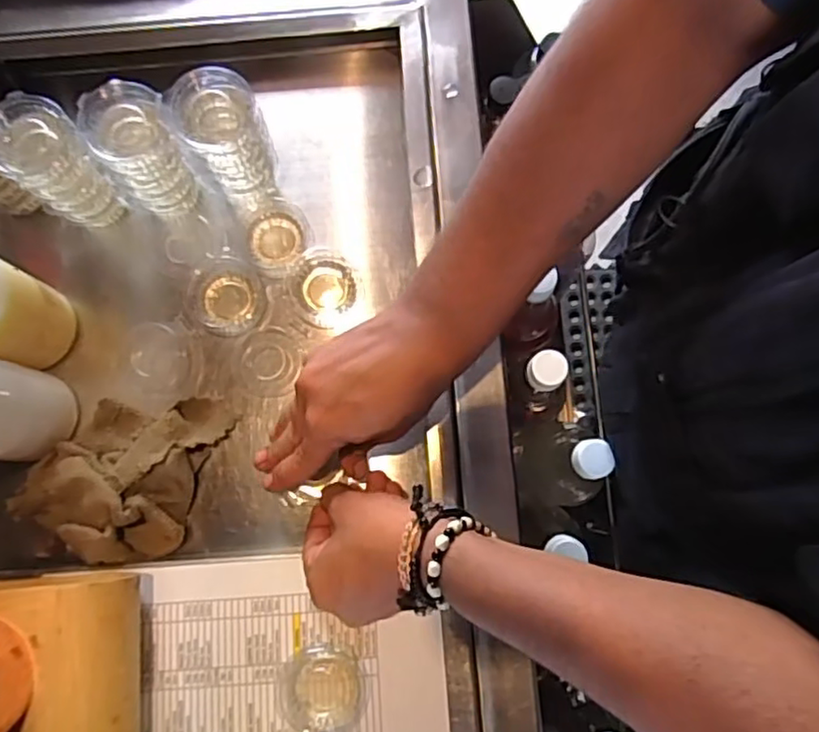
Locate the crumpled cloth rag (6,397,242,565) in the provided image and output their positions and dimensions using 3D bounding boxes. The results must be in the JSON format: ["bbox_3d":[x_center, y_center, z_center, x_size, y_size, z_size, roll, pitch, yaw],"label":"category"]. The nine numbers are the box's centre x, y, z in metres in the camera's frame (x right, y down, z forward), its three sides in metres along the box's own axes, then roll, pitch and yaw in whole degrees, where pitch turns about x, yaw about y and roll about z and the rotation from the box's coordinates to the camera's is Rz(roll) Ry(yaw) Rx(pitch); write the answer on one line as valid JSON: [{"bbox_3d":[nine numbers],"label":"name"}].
[{"bbox_3d":[-0.212,0.082,0.483,0.151,0.035,0.120,-2,80,1],"label":"crumpled cloth rag"}]

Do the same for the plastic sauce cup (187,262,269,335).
[{"bbox_3d":[-0.145,-0.054,0.515,0.056,0.027,0.055,0,80,1],"label":"plastic sauce cup"}]

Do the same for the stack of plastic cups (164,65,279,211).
[{"bbox_3d":[-0.131,-0.162,0.486,0.059,0.107,0.060,-19,80,-3],"label":"stack of plastic cups"}]

